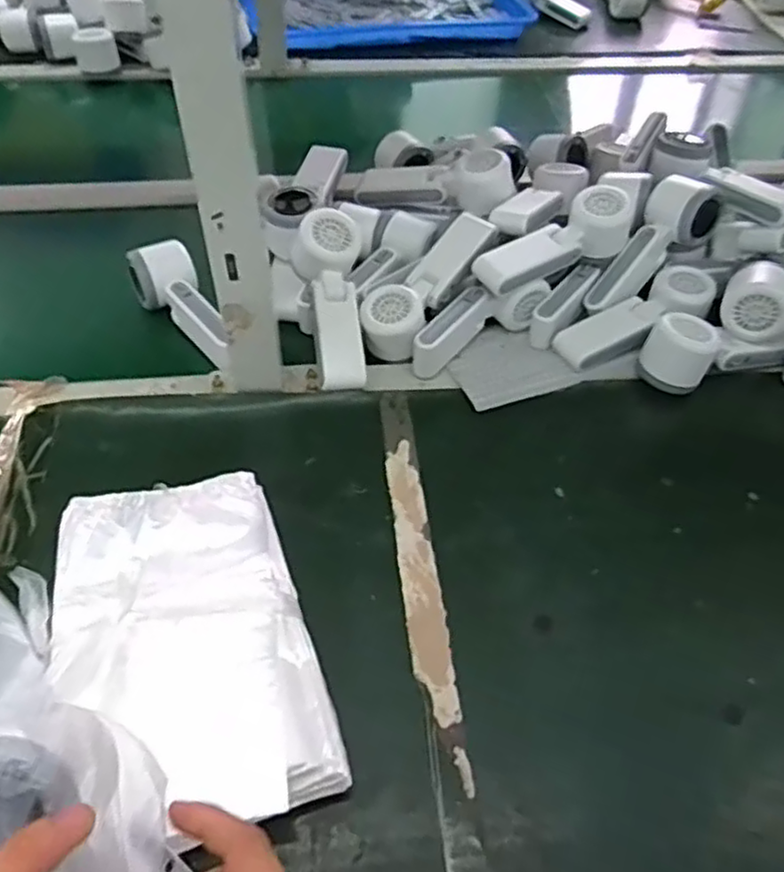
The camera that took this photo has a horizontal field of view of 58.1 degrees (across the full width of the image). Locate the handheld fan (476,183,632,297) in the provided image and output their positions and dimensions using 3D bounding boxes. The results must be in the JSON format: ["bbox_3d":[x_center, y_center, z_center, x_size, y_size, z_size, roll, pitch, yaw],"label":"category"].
[{"bbox_3d":[0.152,-0.184,0.668,0.164,0.063,0.056,-21,54,-19],"label":"handheld fan"}]

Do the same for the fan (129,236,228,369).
[{"bbox_3d":[-0.191,-0.122,0.666,0.057,0.056,0.147,-33,74,-25],"label":"fan"}]

